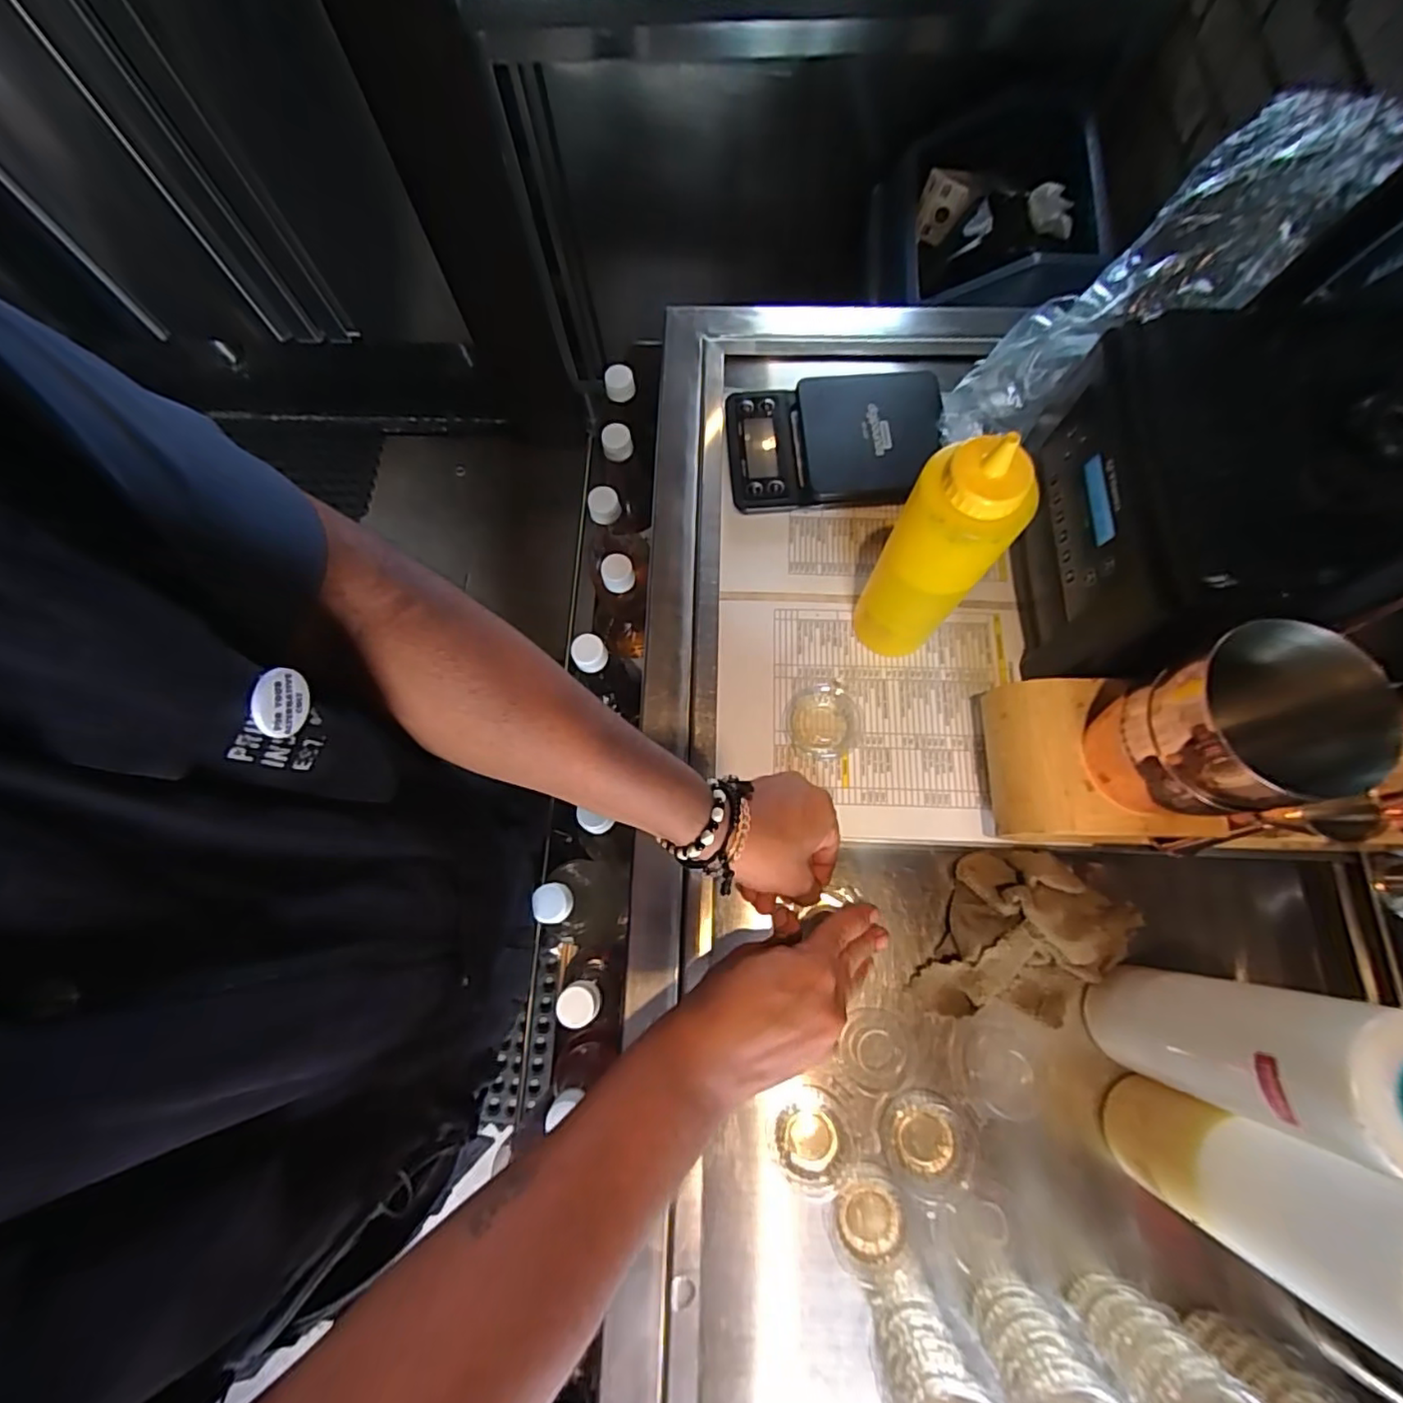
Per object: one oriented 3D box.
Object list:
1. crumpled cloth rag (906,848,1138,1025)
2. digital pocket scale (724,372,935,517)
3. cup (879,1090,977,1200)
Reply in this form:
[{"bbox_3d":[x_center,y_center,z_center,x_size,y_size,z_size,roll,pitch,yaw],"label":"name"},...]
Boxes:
[{"bbox_3d":[0.234,0.171,0.449,0.151,0.035,0.120,4,73,3],"label":"crumpled cloth rag"},{"bbox_3d":[0.119,-0.234,0.555,0.186,0.028,0.127,-4,72,1],"label":"digital pocket scale"},{"bbox_3d":[0.153,0.300,0.420,0.056,0.027,0.055,-1,72,2],"label":"cup"}]

